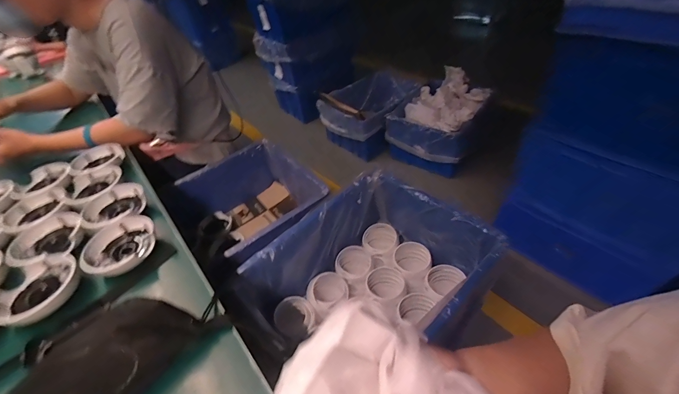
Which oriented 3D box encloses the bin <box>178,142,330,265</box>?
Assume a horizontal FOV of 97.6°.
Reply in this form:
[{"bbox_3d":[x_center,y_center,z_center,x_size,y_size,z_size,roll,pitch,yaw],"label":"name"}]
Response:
[{"bbox_3d":[-0.262,0.042,0.988,0.320,0.236,0.454,-34,49,-25],"label":"bin"}]

